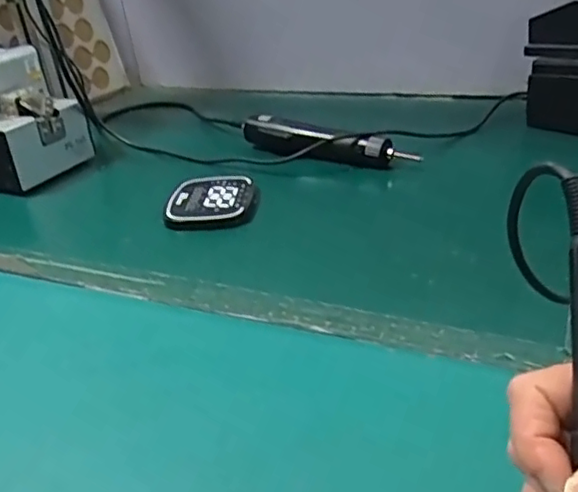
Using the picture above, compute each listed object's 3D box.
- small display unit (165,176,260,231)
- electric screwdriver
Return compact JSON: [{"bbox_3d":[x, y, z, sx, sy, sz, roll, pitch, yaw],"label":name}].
[{"bbox_3d":[-0.079,-0.047,0.650,0.091,0.015,0.107,-5,29,3],"label":"small display unit"},{"bbox_3d":[0.042,-0.129,0.743,0.232,0.039,0.031,14,34,32],"label":"electric screwdriver"}]

